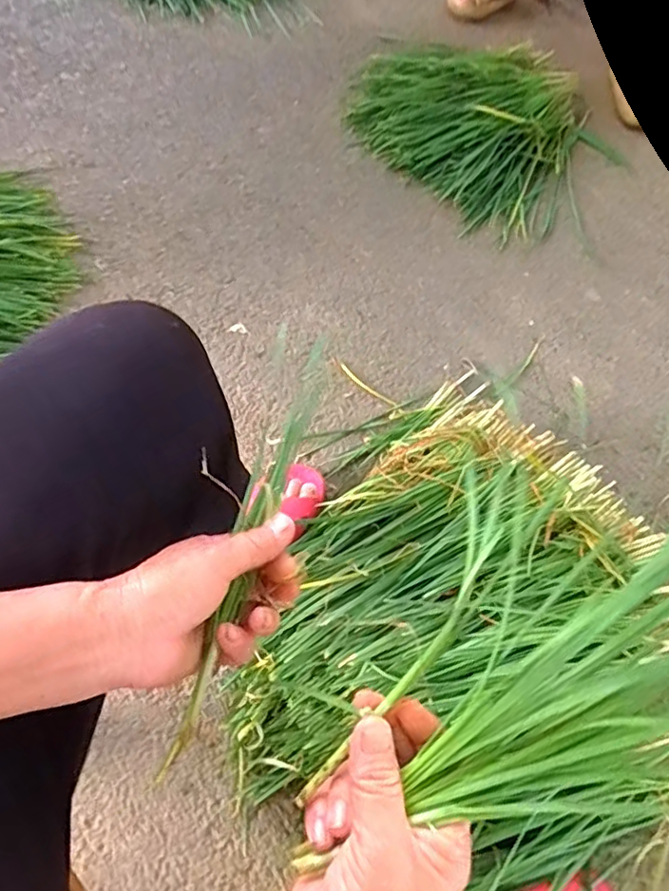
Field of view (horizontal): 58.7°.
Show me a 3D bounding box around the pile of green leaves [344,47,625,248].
[{"bbox_3d":[0.318,-0.731,1.305,0.489,0.081,0.601,-34,70,-19],"label":"pile of green leaves"}]

